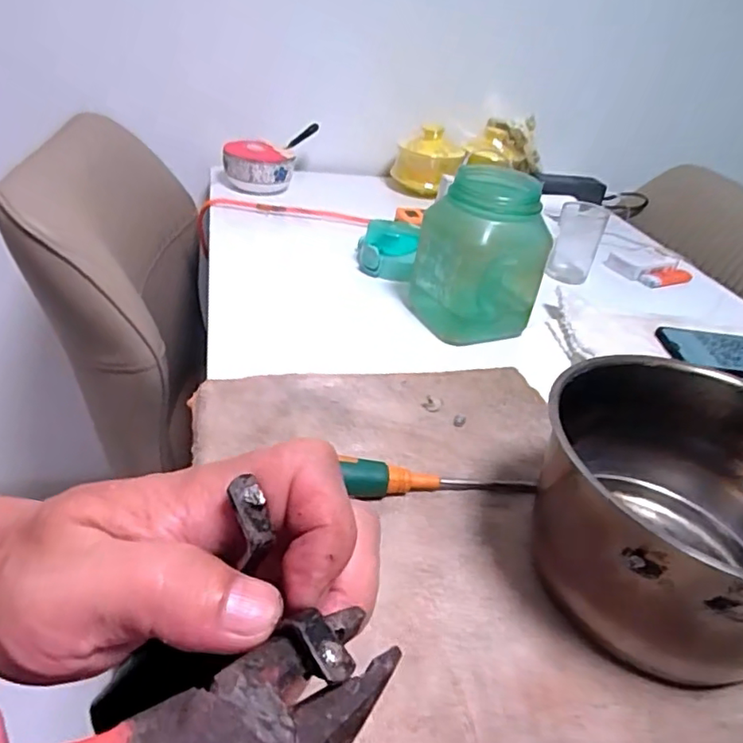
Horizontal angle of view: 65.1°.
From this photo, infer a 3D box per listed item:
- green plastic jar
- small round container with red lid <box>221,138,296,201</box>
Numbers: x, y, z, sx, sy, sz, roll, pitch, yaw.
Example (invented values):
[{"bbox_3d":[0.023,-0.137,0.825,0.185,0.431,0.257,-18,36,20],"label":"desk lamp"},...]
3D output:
[{"bbox_3d":[0.107,-0.119,0.579,0.105,0.151,0.091,-10,38,-26],"label":"green plastic jar"},{"bbox_3d":[-0.168,-0.303,0.874,0.102,0.059,0.112,2,34,-10],"label":"small round container with red lid"}]

